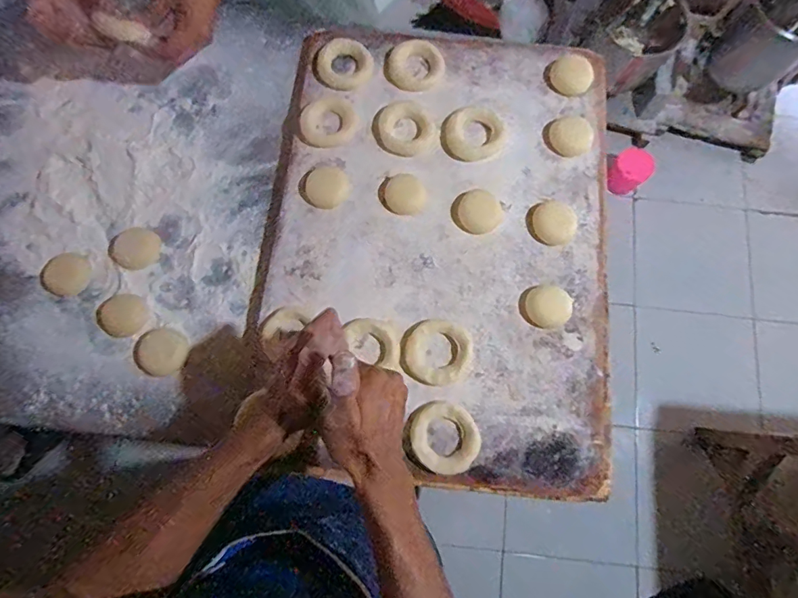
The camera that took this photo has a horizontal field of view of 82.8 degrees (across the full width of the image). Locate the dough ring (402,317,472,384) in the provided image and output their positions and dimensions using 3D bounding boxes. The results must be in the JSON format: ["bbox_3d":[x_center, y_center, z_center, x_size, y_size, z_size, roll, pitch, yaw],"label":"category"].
[{"bbox_3d":[0.043,0.061,0.523,0.080,0.009,0.074,0,77,-1],"label":"dough ring"}]

